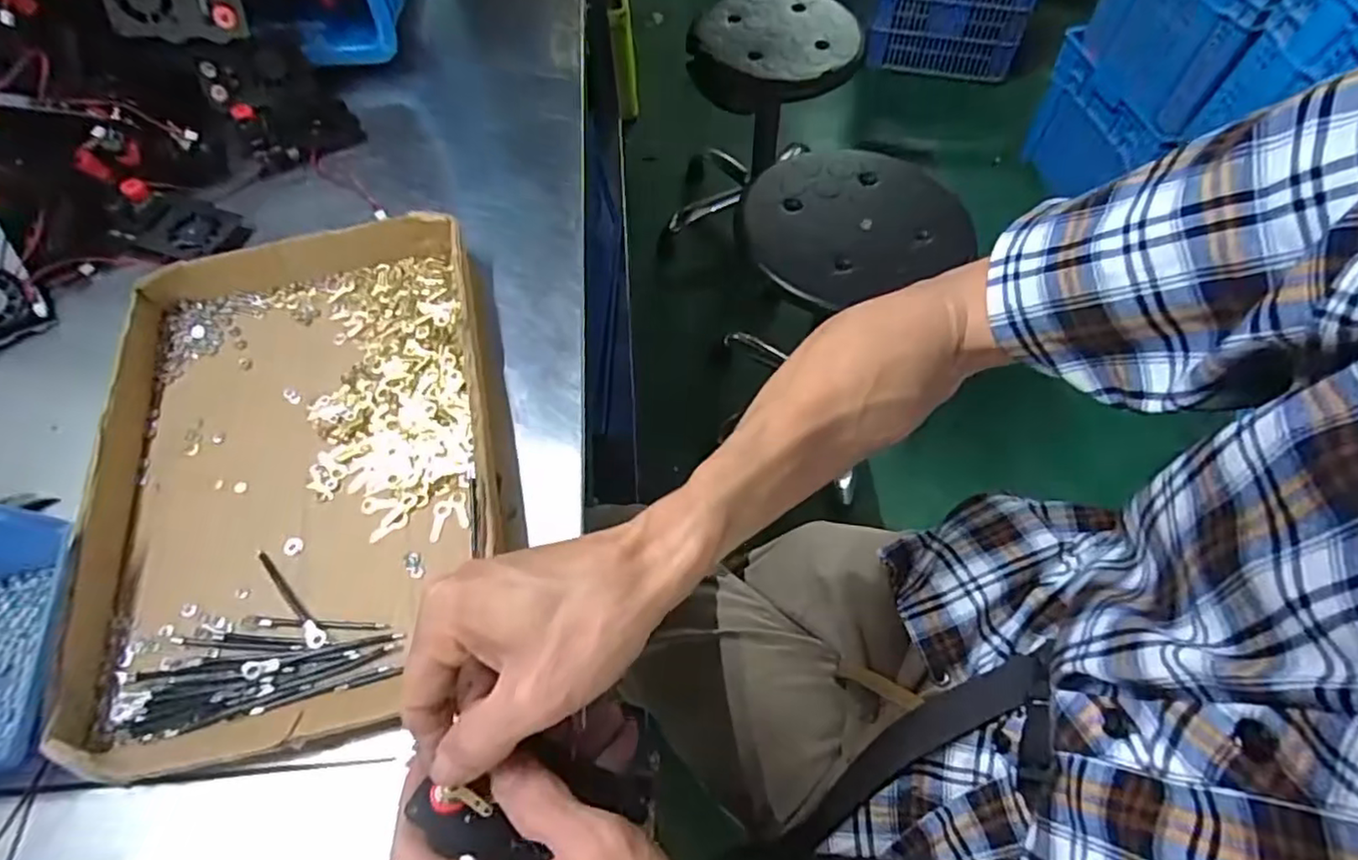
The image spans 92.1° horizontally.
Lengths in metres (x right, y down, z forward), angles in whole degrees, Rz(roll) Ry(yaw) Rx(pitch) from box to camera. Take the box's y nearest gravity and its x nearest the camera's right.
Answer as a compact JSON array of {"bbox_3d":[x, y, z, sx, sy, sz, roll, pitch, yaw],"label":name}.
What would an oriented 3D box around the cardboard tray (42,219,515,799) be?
[{"bbox_3d":[-0.230,0.012,0.400,0.232,0.035,0.336,-14,61,-7],"label":"cardboard tray"}]

